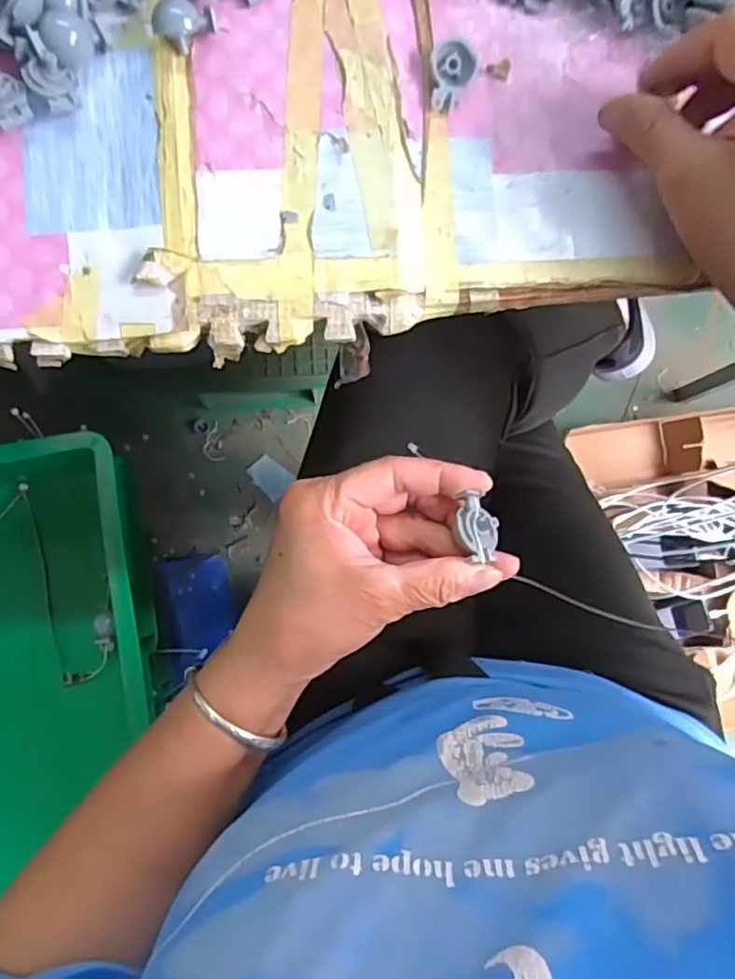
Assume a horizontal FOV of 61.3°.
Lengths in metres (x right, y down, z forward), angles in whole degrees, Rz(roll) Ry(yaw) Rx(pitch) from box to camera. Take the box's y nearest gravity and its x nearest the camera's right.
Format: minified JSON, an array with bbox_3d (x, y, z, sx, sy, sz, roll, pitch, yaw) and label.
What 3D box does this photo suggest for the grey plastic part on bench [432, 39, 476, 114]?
[{"bbox_3d":[0.044,-0.214,0.323,0.021,0.009,0.034,11,86,-2],"label":"grey plastic part on bench"}]

